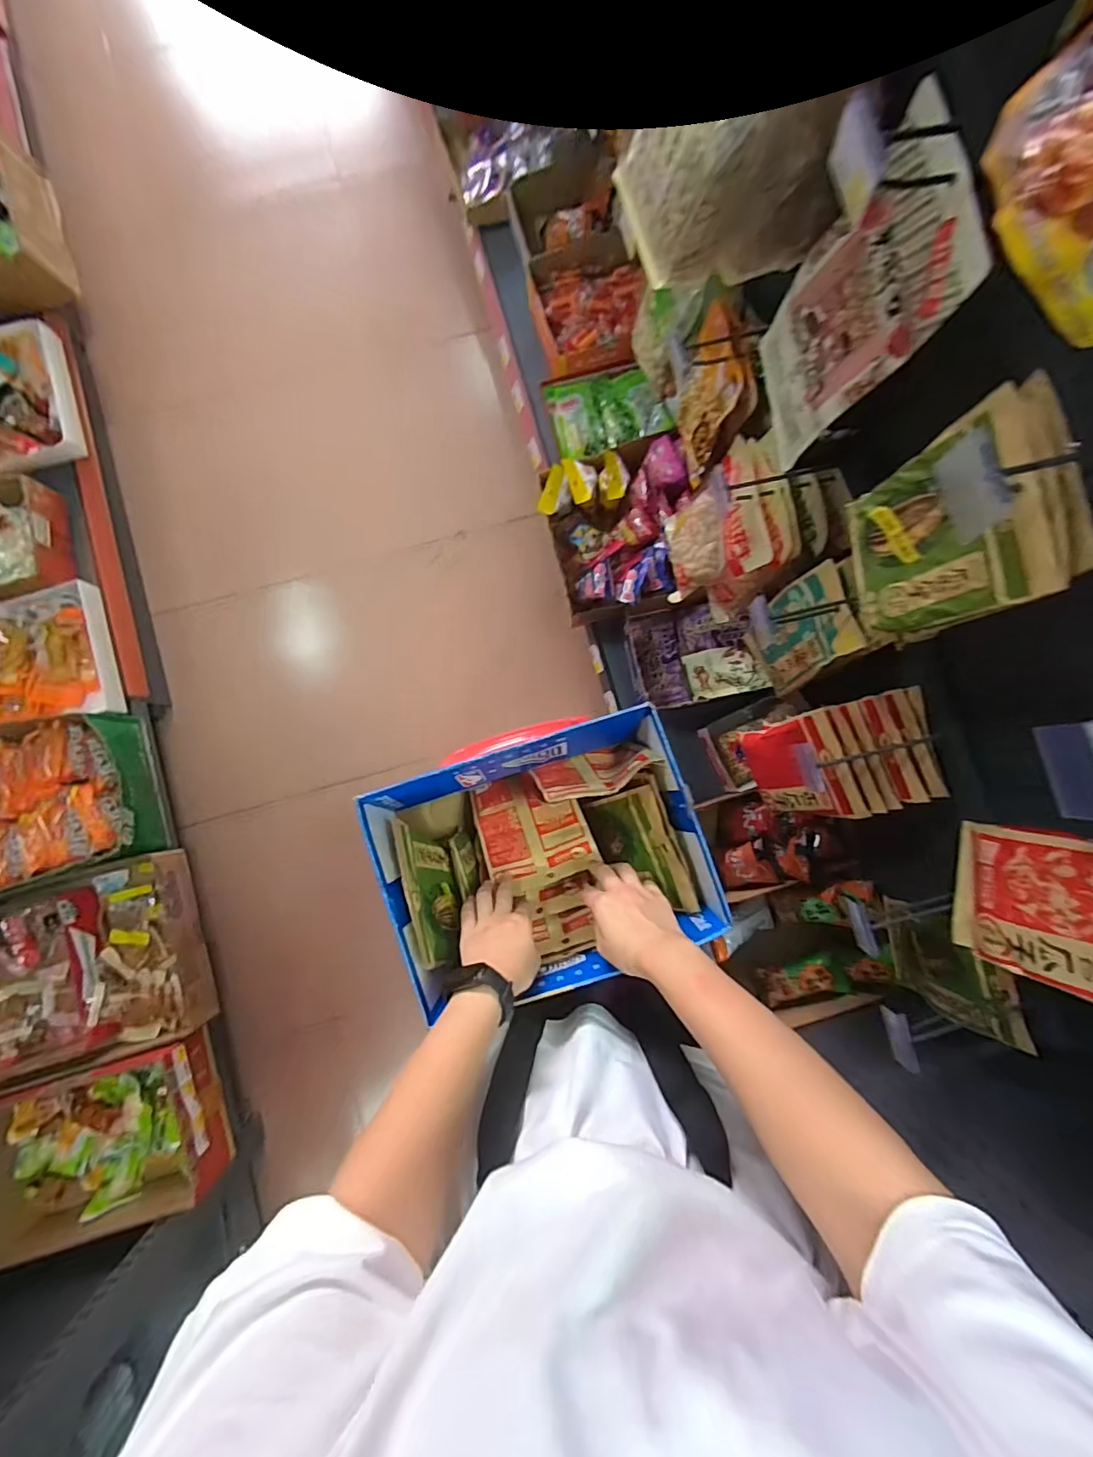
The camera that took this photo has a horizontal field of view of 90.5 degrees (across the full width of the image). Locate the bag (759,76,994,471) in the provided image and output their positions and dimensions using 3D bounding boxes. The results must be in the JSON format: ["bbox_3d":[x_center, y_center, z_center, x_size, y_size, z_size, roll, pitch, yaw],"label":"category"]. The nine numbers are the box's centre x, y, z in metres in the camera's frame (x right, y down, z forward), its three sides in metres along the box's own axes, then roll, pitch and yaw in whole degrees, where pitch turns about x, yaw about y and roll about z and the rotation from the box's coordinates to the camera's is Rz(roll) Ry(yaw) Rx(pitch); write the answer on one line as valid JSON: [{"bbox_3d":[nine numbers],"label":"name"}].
[{"bbox_3d":[0.284,-0.395,0.512,0.044,0.236,0.163,-9,84,-2],"label":"bag"}]

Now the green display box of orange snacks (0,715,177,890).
[{"bbox_3d":[-0.914,0.135,0.975,0.357,0.150,0.267,-15,84,-3],"label":"green display box of orange snacks"}]

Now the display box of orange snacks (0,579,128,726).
[{"bbox_3d":[-0.993,-0.120,1.010,0.295,0.083,0.247,-17,85,-3],"label":"display box of orange snacks"}]

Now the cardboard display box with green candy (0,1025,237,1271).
[{"bbox_3d":[-0.756,0.718,0.923,0.352,0.098,0.271,-16,84,-3],"label":"cardboard display box with green candy"}]

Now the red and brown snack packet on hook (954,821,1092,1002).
[{"bbox_3d":[0.434,0.152,0.443,0.041,0.216,0.129,3,84,-1],"label":"red and brown snack packet on hook"}]

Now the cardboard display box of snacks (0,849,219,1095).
[{"bbox_3d":[-0.828,0.430,0.963,0.381,0.088,0.316,-17,85,-3],"label":"cardboard display box of snacks"}]

